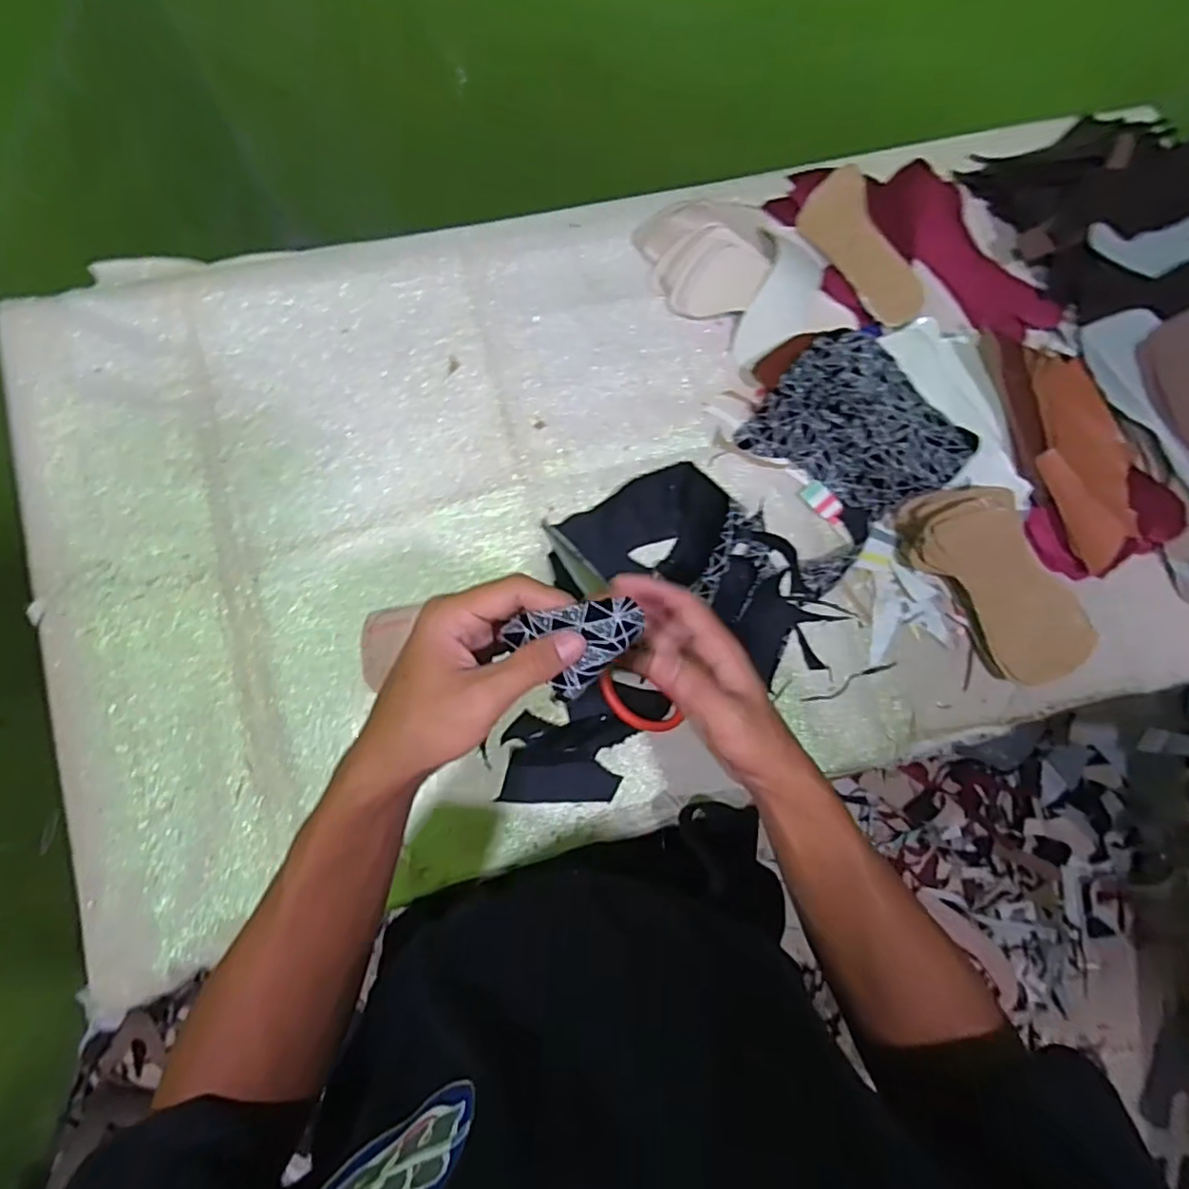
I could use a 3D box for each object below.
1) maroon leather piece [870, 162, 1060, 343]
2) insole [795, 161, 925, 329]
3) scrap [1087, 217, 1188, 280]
[{"bbox_3d":[0.380,-0.355,0.677,0.090,0.028,0.227,-35,86,-9],"label":"maroon leather piece"},{"bbox_3d":[0.270,-0.344,0.658,0.064,0.012,0.161,-32,89,28],"label":"insole"},{"bbox_3d":[0.557,-0.340,0.626,0.152,0.016,0.060,-11,81,-6],"label":"scrap"}]

